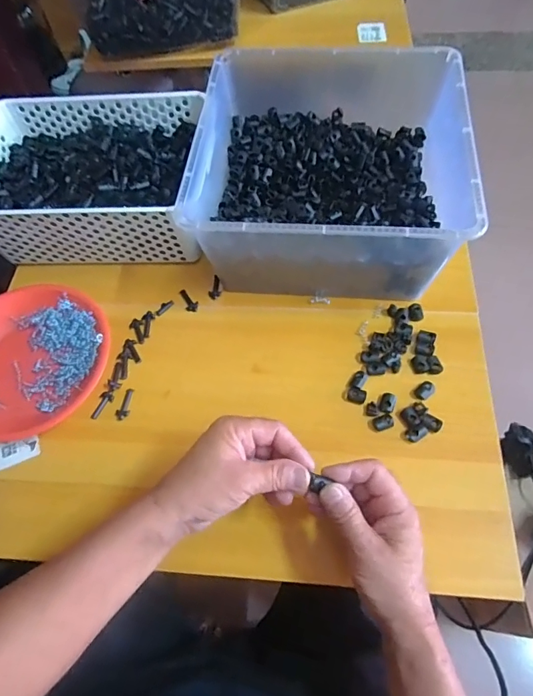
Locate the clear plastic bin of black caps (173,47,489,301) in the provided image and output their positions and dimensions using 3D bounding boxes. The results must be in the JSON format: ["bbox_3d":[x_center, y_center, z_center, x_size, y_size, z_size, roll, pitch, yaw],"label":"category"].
[{"bbox_3d":[0.073,-0.210,0.547,0.290,0.132,0.296,3,62,5],"label":"clear plastic bin of black caps"}]

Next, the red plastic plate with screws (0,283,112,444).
[{"bbox_3d":[-0.278,0.013,0.523,0.182,0.026,0.182,-2,62,3],"label":"red plastic plate with screws"}]

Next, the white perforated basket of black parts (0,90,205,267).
[{"bbox_3d":[-0.228,-0.219,0.591,0.289,0.101,0.206,0,62,4],"label":"white perforated basket of black parts"}]

